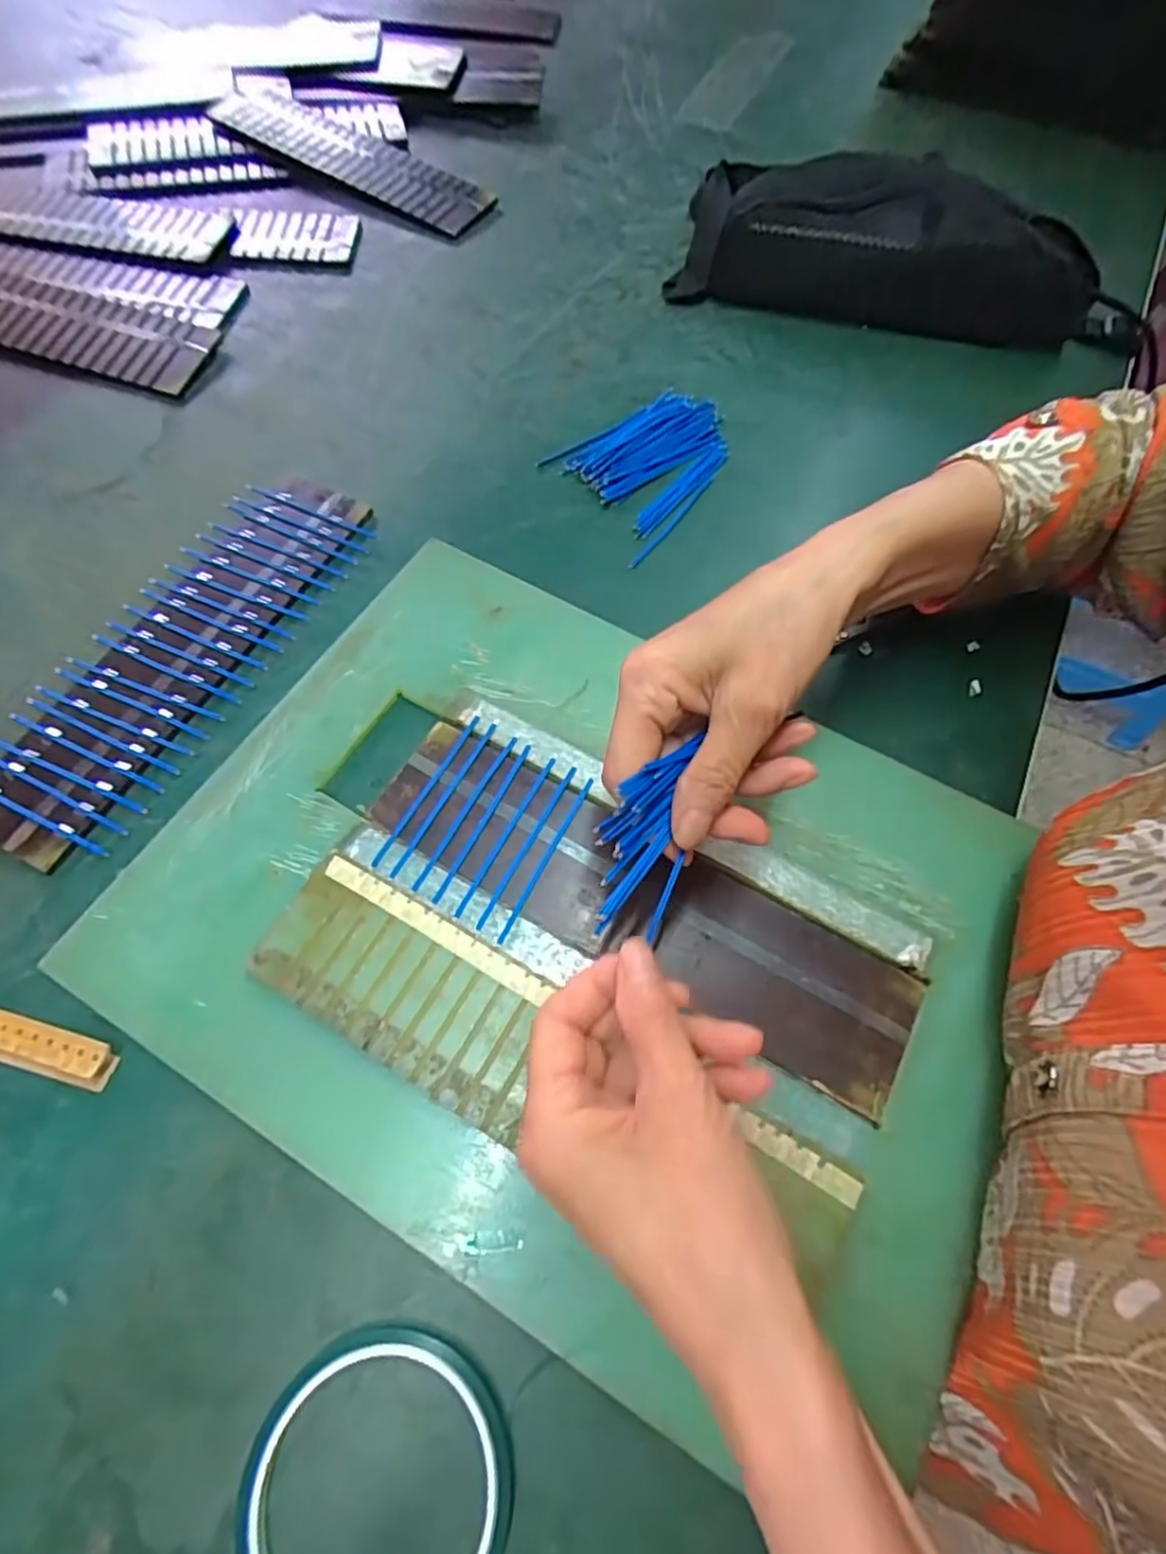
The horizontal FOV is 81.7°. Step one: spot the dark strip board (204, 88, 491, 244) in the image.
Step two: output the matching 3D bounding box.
[{"bbox_3d":[-0.198,-0.521,0.570,0.252,0.011,0.062,29,75,5],"label":"dark strip board"}]

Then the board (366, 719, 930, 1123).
[{"bbox_3d":[0.025,0.056,0.321,0.264,0.005,0.066,29,67,10],"label":"board"}]

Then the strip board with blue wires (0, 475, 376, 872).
[{"bbox_3d":[-0.219,-0.074,0.371,0.093,0.004,0.257,25,67,9],"label":"strip board with blue wires"}]

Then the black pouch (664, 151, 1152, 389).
[{"bbox_3d":[0.254,-0.401,0.511,0.346,0.075,0.114,11,65,2],"label":"black pouch"}]

